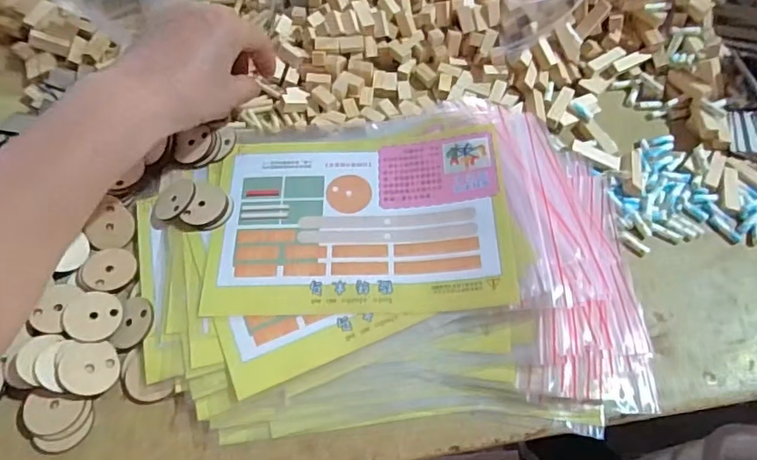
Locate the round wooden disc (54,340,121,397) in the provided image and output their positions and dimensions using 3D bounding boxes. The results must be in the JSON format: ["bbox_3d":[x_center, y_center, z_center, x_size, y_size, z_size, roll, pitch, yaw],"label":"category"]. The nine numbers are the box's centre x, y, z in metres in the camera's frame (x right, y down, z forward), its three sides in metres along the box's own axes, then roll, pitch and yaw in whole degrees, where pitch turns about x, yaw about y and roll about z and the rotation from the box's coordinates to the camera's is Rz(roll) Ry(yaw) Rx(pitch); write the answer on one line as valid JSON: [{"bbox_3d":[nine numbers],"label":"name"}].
[{"bbox_3d":[-0.183,0.087,0.337,0.035,0.004,0.034,8,55,-29],"label":"round wooden disc"}]

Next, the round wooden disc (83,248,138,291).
[{"bbox_3d":[-0.187,0.026,0.371,0.032,0.006,0.033,1,61,-1],"label":"round wooden disc"}]

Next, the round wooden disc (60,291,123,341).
[{"bbox_3d":[-0.189,0.057,0.353,0.035,0.004,0.034,10,55,-15],"label":"round wooden disc"}]

